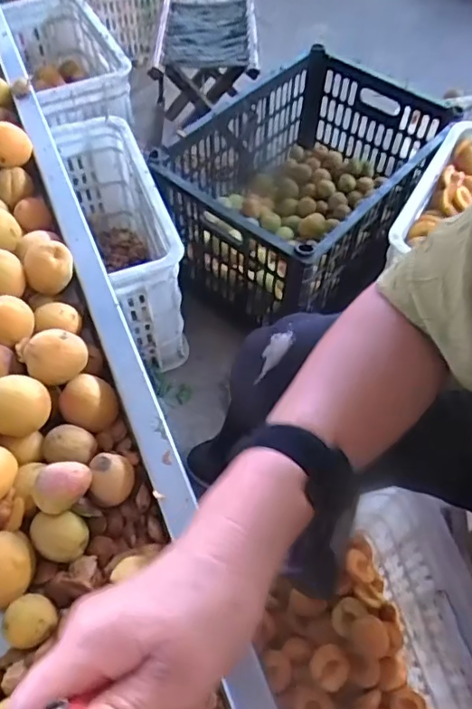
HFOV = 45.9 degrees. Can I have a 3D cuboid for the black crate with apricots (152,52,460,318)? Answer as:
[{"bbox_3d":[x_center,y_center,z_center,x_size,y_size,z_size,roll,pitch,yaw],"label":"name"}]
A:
[{"bbox_3d":[0.124,-0.321,1.066,0.382,0.259,0.549,29,61,17],"label":"black crate with apricots"}]

